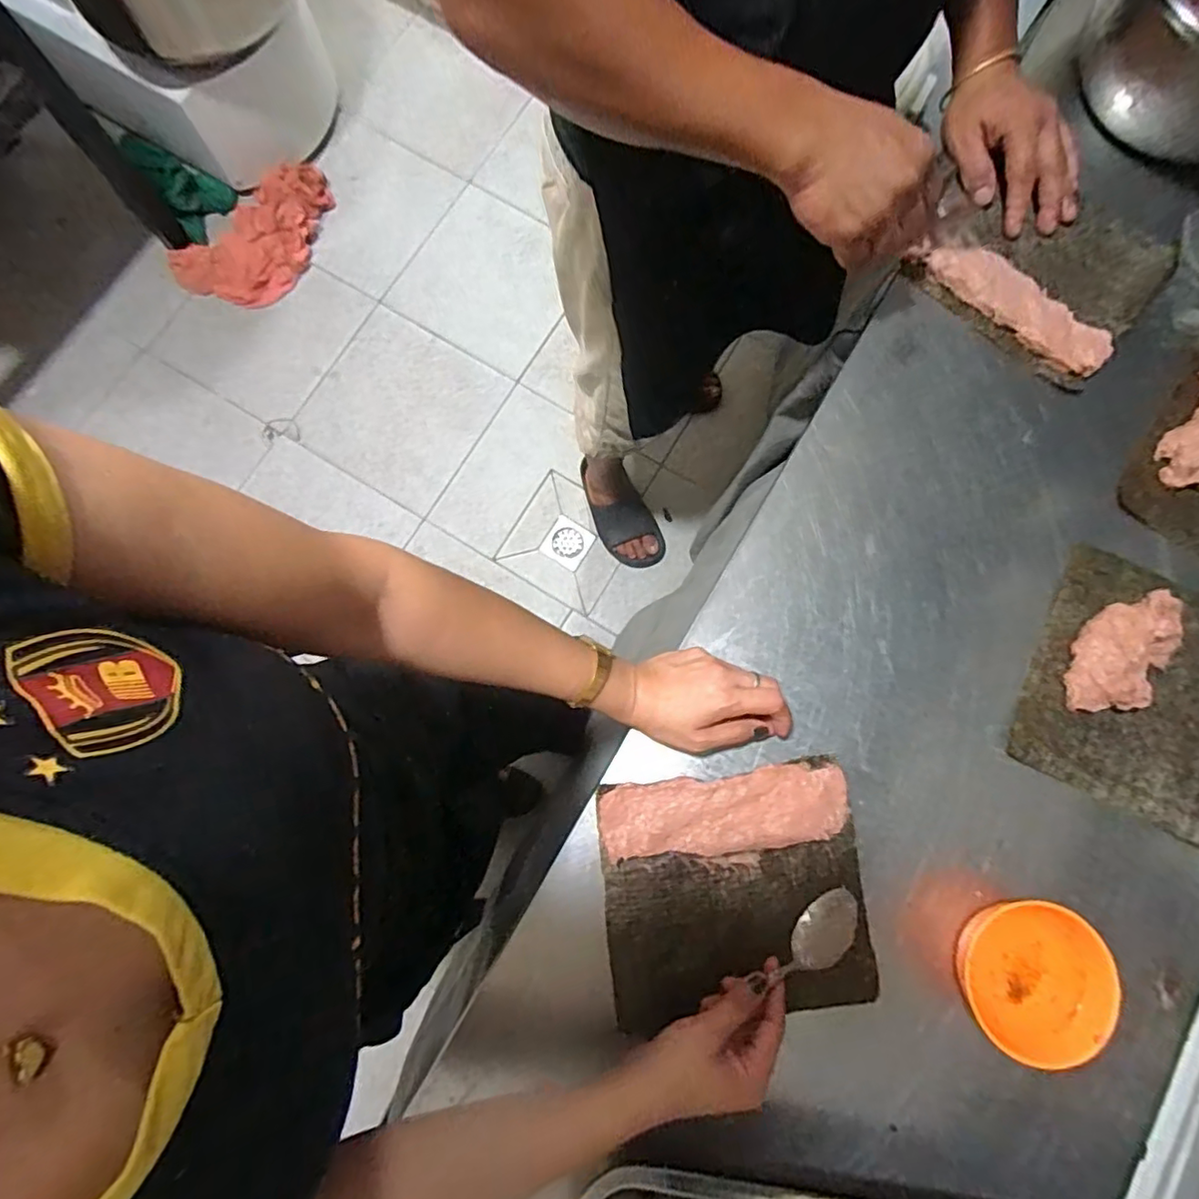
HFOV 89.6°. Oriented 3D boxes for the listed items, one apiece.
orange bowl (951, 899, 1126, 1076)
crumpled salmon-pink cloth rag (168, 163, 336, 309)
[{"bbox_3d":[0.314,0.275,0.444,0.096,0.045,0.105,0,80,-1],"label":"orange bowl"},{"bbox_3d":[-0.813,-0.860,1.453,0.427,0.080,0.236,-35,82,-7],"label":"crumpled salmon-pink cloth rag"}]

